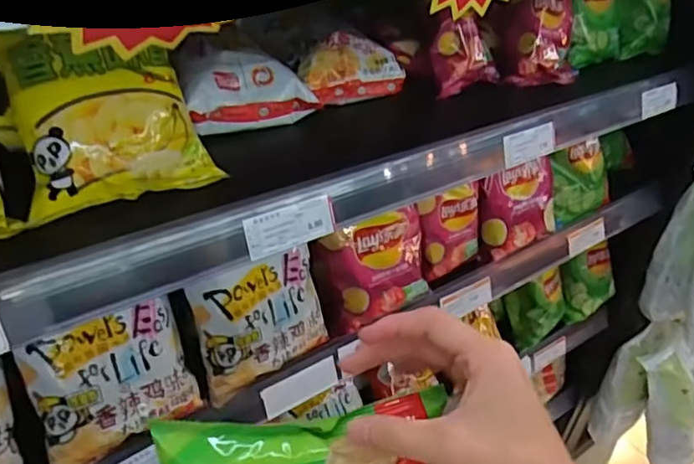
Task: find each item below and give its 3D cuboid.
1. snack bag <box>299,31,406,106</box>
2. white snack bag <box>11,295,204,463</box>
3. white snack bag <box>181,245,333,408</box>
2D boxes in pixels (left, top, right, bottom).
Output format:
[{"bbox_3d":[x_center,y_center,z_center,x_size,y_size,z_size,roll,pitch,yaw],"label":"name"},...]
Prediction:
[{"bbox_3d":[0.003,-0.198,0.726,0.133,0.064,0.053,-17,41,-28],"label":"snack bag"},{"bbox_3d":[-0.227,0.147,0.591,0.150,0.141,0.050,-19,10,-32],"label":"white snack bag"},{"bbox_3d":[-0.095,0.094,0.663,0.143,0.142,0.050,-23,22,-34],"label":"white snack bag"}]

